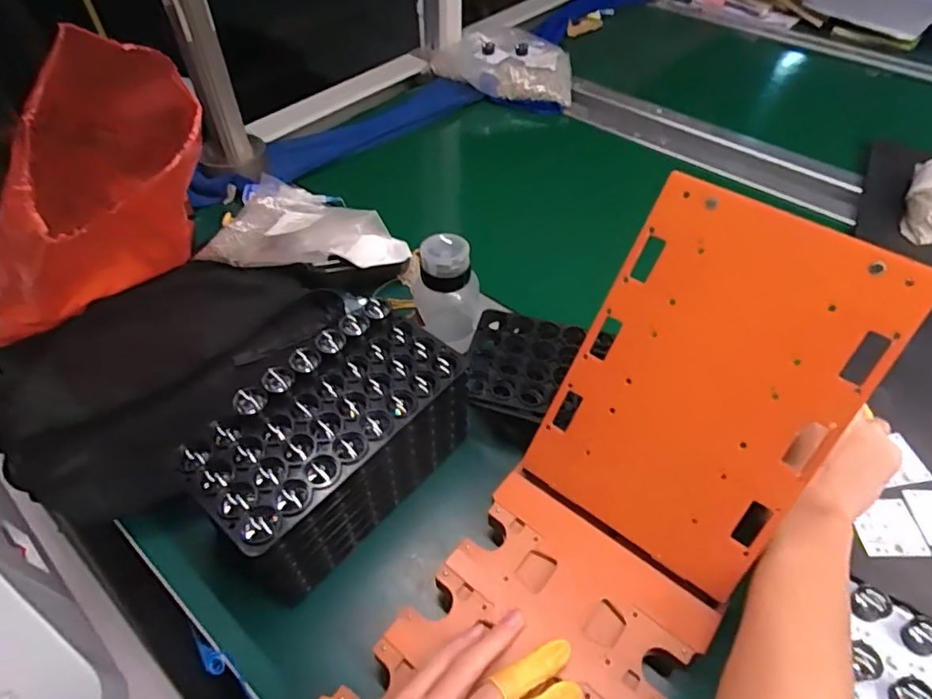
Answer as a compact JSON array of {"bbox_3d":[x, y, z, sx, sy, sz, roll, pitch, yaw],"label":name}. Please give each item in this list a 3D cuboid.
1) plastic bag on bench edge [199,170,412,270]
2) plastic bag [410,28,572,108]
[{"bbox_3d":[-0.175,-0.144,0.650,0.228,0.045,0.151,10,50,8],"label":"plastic bag on bench edge"},{"bbox_3d":[0.051,-0.490,0.941,0.295,0.053,0.158,21,53,16],"label":"plastic bag"}]

